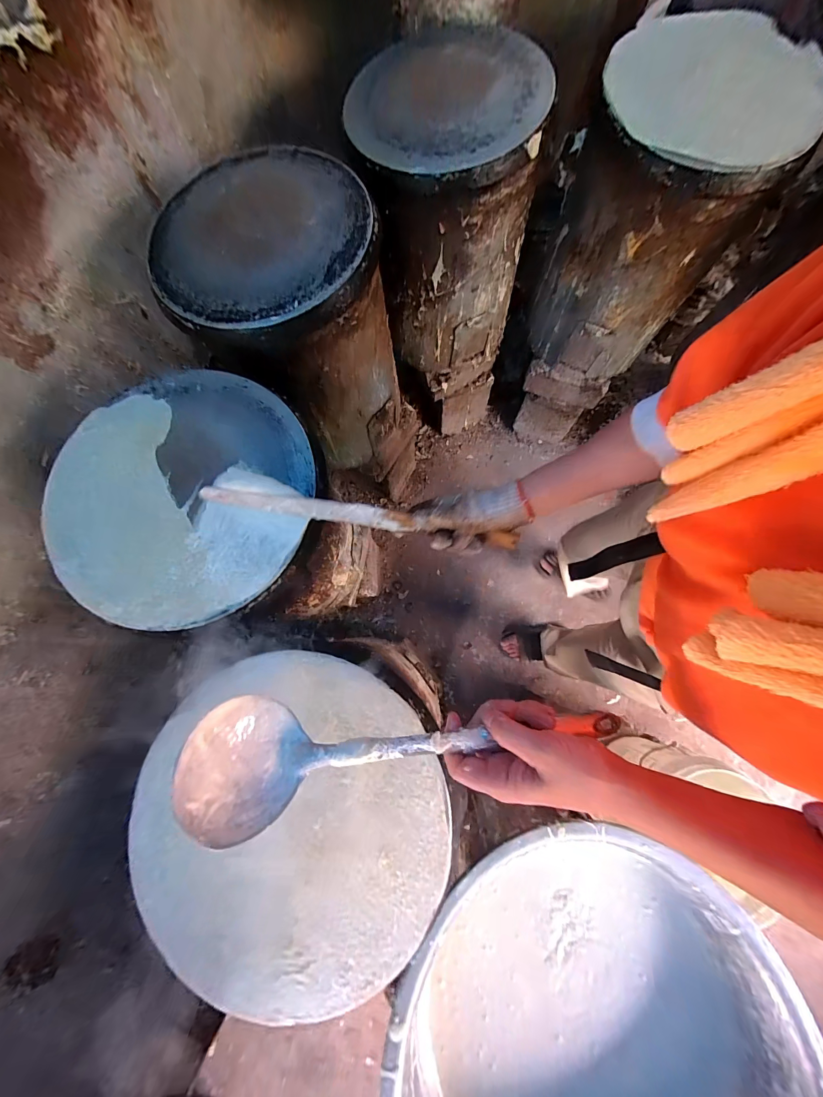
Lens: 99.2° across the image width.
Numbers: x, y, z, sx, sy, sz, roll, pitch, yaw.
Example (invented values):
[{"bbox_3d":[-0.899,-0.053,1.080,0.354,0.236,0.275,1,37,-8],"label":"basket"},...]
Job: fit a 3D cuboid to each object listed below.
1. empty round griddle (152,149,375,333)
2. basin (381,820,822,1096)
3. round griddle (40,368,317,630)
[{"bbox_3d":[-0.237,-0.504,0.564,0.351,0.035,0.351,0,79,1],"label":"empty round griddle"},{"bbox_3d":[0.239,0.712,0.458,0.530,0.212,0.464,6,77,5],"label":"basin"},{"bbox_3d":[-0.317,-0.081,0.478,0.347,0.024,0.354,0,79,1],"label":"round griddle"}]

